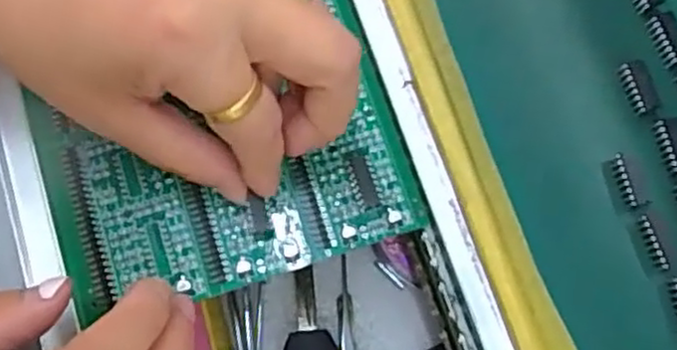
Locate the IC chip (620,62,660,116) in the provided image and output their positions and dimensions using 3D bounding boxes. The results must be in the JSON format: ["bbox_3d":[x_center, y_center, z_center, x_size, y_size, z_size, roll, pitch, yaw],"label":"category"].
[{"bbox_3d":[0.107,-0.031,0.251,0.008,0.006,0.018,-16,78,-6],"label":"IC chip"}]

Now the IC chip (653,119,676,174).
[{"bbox_3d":[0.117,-0.010,0.246,0.009,0.004,0.019,-10,77,-5],"label":"IC chip"}]

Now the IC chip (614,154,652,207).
[{"bbox_3d":[0.101,0.001,0.243,0.008,0.004,0.019,-11,77,-5],"label":"IC chip"}]

